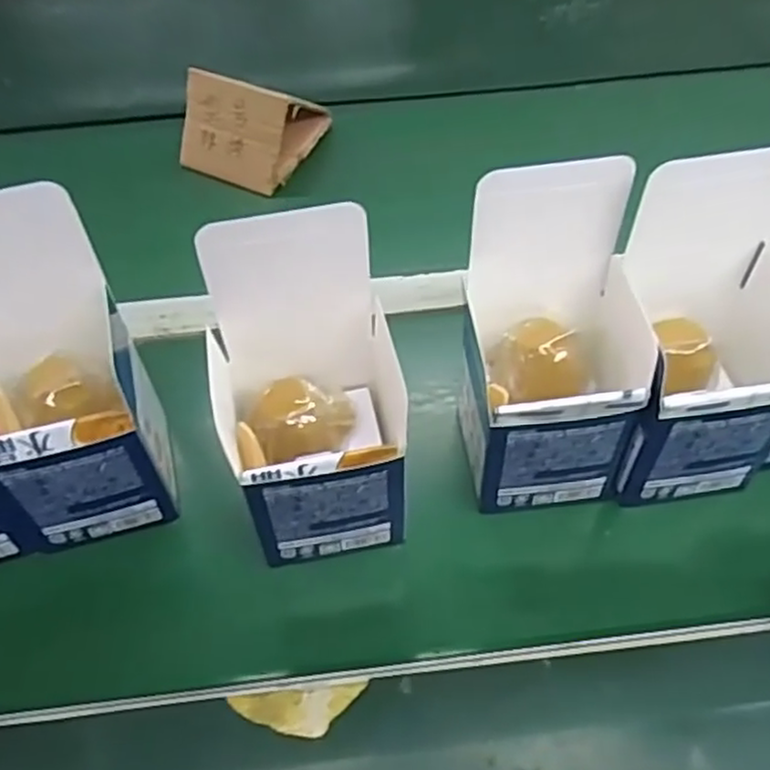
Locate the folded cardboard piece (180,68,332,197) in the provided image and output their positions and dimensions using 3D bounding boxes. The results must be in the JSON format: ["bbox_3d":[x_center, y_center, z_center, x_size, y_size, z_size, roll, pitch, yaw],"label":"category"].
[{"bbox_3d":[-0.120,-0.238,0.640,0.098,0.072,0.099,21,55,18],"label":"folded cardboard piece"}]

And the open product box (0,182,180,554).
[{"bbox_3d":[-0.177,-0.006,0.389,0.095,0.169,0.108,-15,52,-9],"label":"open product box"}]

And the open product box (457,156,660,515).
[{"bbox_3d":[0.090,-0.022,0.390,0.095,0.167,0.110,1,52,4],"label":"open product box"}]

